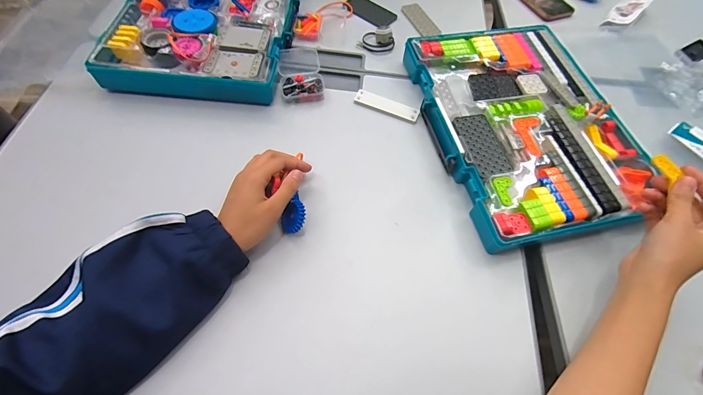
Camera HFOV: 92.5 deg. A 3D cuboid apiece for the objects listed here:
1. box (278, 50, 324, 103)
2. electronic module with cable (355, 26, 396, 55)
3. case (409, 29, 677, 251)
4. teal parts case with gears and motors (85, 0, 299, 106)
[{"bbox_3d":[-0.078,-0.192,0.524,0.065,0.030,0.094,-6,62,-6],"label":"box"},{"bbox_3d":[0.043,-0.272,0.581,0.063,0.020,0.044,-21,64,-13],"label":"electronic module with cable"},{"bbox_3d":[0.249,-0.113,0.491,0.264,0.041,0.353,-12,63,-9],"label":"case"},{"bbox_3d":[-0.229,-0.301,0.559,0.260,0.061,0.365,6,61,0],"label":"teal parts case with gears and motors"}]

